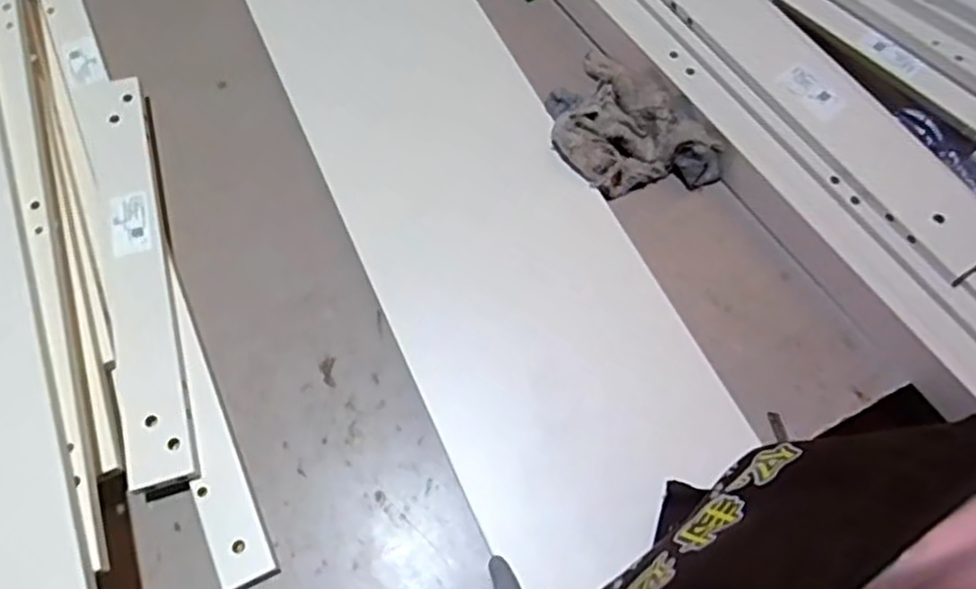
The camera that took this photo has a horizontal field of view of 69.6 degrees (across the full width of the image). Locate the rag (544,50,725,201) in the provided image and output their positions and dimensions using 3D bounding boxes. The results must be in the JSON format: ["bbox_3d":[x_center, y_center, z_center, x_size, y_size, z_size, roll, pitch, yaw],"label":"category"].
[{"bbox_3d":[0.155,-0.195,0.839,0.148,0.059,0.222,-34,69,-14],"label":"rag"}]

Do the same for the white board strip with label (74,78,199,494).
[{"bbox_3d":[-0.381,-0.040,0.758,0.073,0.012,0.502,-18,66,-8],"label":"white board strip with label"}]

